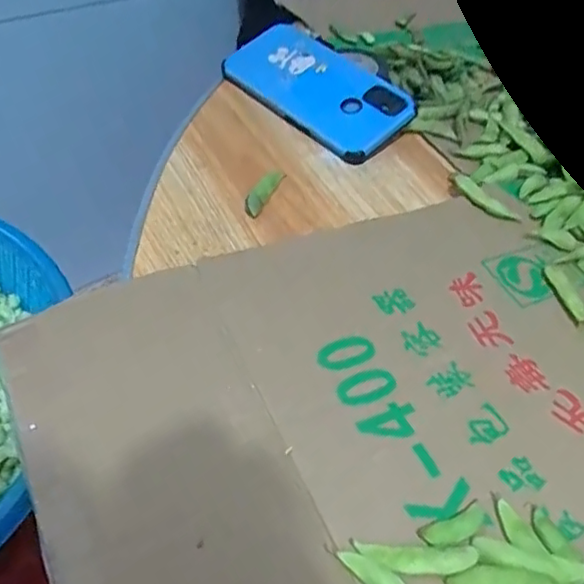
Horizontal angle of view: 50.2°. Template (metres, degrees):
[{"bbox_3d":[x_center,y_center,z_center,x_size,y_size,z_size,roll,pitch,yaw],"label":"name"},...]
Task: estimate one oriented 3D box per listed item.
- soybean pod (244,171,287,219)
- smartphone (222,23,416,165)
[{"bbox_3d":[-0.020,-0.072,0.442,0.012,0.007,0.052,21,48,10],"label":"soybean pod"},{"bbox_3d":[0.022,-0.169,0.513,0.157,0.016,0.084,40,74,22],"label":"smartphone"}]

